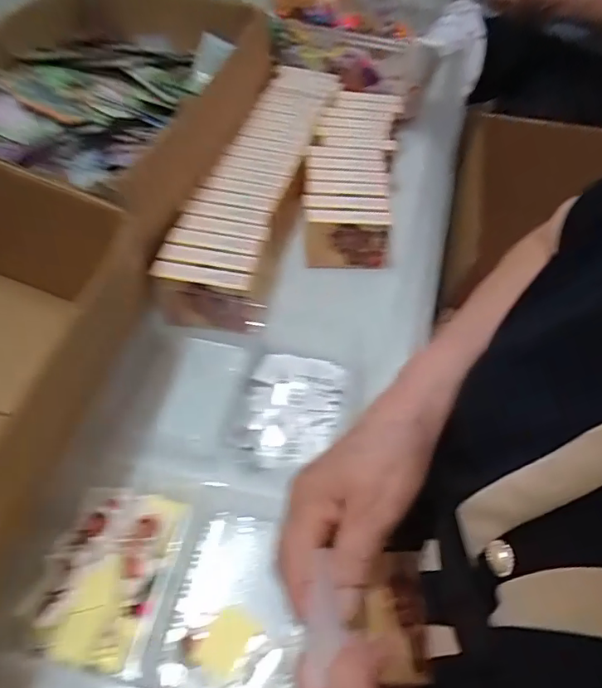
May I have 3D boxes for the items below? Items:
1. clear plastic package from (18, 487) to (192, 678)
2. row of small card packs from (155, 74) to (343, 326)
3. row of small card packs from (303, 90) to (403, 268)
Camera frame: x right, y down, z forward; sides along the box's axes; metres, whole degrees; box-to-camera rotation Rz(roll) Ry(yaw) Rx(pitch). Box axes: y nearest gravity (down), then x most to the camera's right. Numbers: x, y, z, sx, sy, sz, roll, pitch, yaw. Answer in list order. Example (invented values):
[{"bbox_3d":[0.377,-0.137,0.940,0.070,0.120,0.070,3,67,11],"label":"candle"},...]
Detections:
[{"bbox_3d":[-0.138,0.160,0.365,0.087,0.018,0.122,8,52,6],"label":"clear plastic package"},{"bbox_3d":[-0.047,-0.200,0.617,0.108,0.067,0.443,10,53,7],"label":"row of small card packs"},{"bbox_3d":[0.066,-0.218,0.643,0.104,0.066,0.295,7,52,5],"label":"row of small card packs"}]

